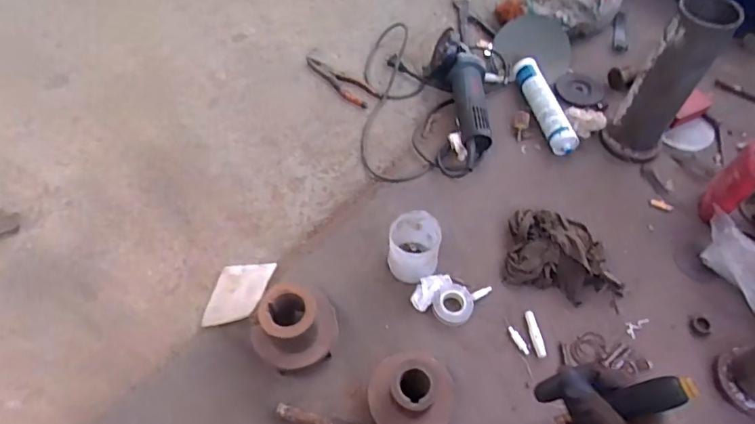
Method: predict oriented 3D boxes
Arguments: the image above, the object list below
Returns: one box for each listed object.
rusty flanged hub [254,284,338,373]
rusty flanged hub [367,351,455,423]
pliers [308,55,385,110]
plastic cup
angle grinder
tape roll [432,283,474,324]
[{"bbox_3d":[-0.114,0.159,0.713,0.103,0.092,0.116,37,63,21],"label":"rusty flanged hub"},{"bbox_3d":[0.047,0.235,0.670,0.112,0.091,0.106,1,57,-1],"label":"rusty flanged hub"},{"bbox_3d":[-0.076,-0.279,1.076,0.061,0.021,0.184,-39,65,-23],"label":"pliers"},{"bbox_3d":[0.057,0.054,0.783,0.075,0.080,0.079,1,57,-1],"label":"plastic cup"},{"bbox_3d":[0.162,-0.220,0.992,0.112,0.092,0.318,0,57,-1],"label":"angle grinder"},{"bbox_3d":[0.116,0.139,0.776,0.060,0.019,0.059,1,57,-1],"label":"tape roll"}]

